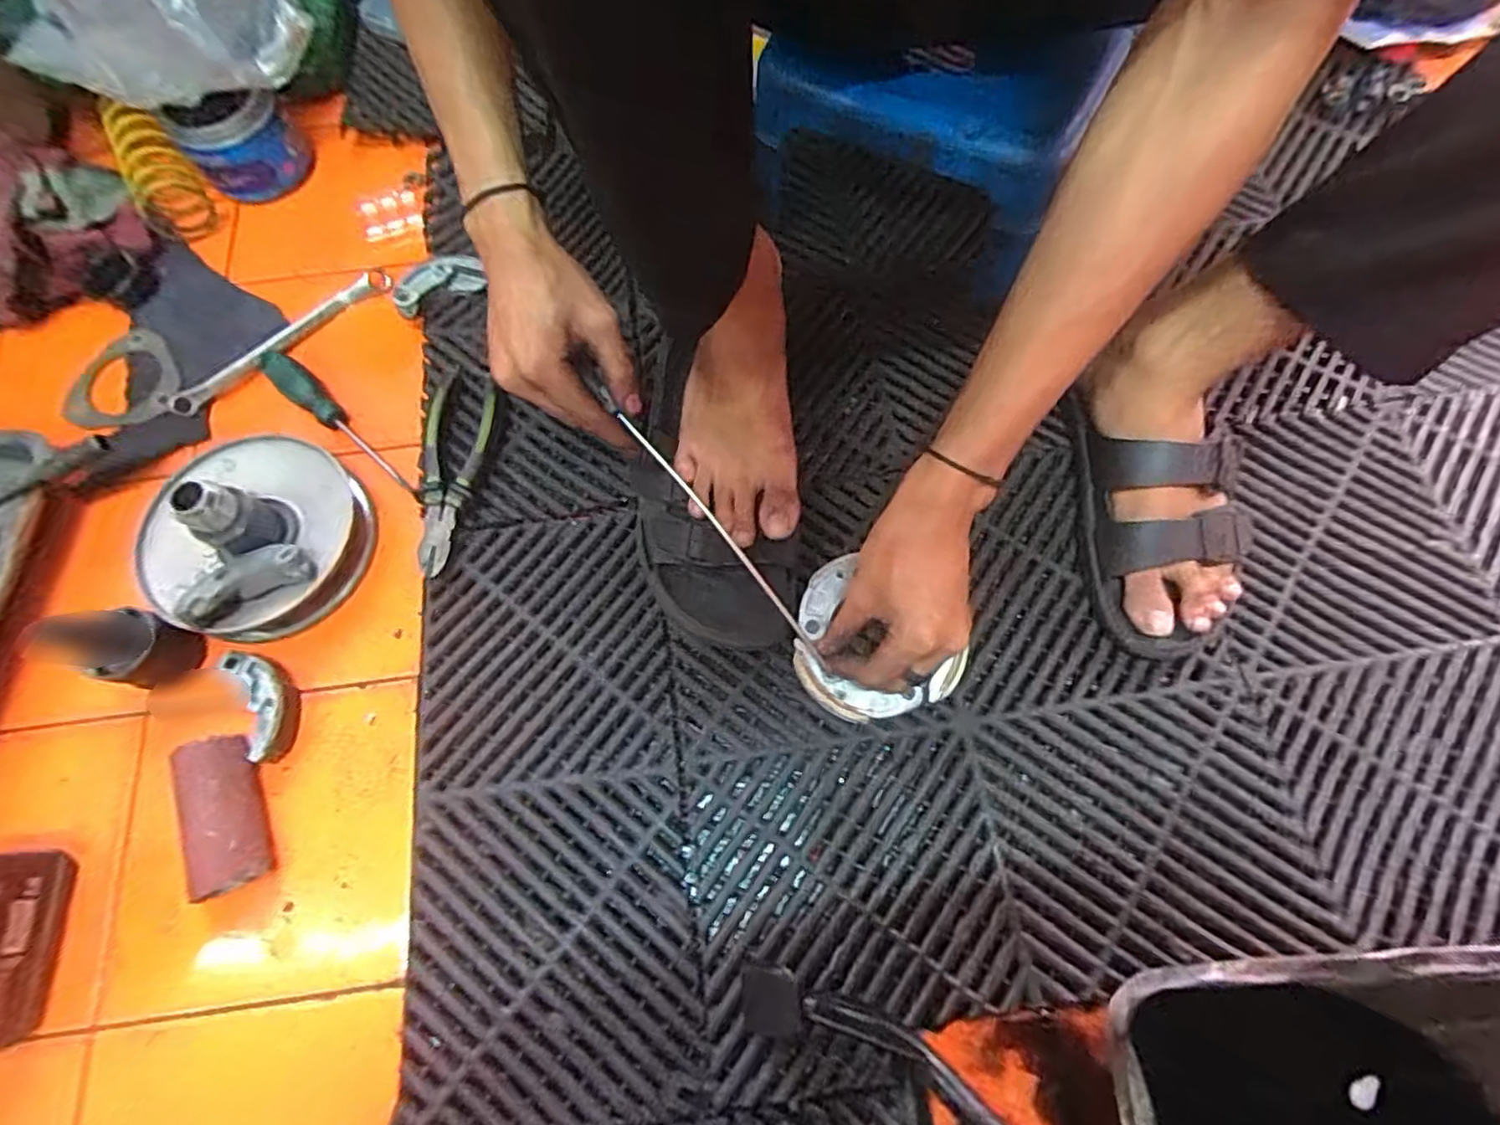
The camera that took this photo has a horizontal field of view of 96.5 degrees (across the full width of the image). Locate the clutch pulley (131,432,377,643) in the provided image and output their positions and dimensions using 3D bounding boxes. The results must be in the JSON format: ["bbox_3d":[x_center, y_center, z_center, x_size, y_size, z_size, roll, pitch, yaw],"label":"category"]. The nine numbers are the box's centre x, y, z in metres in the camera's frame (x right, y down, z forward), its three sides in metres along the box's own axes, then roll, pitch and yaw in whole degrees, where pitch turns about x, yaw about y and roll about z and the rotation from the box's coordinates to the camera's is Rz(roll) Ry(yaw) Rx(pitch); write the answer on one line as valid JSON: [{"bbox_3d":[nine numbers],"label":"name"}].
[{"bbox_3d":[-0.379,-0.027,0.500,0.152,0.076,0.154,21,72,9],"label":"clutch pulley"}]

